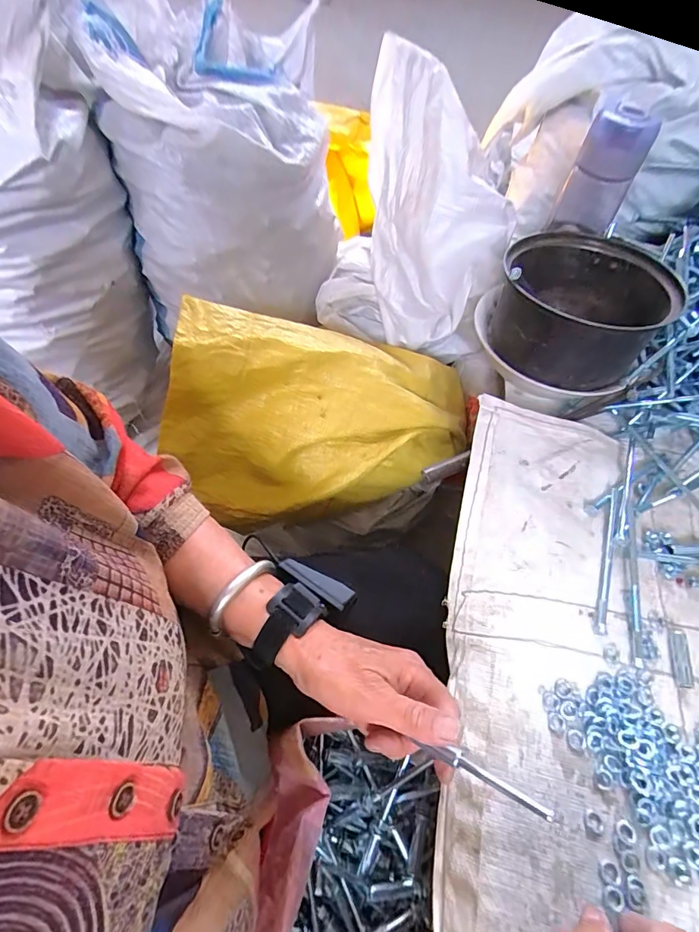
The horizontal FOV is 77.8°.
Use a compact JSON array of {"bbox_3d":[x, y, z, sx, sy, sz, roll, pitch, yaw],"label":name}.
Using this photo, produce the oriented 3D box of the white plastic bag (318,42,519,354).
[{"bbox_3d":[0.085,-0.286,0.533,0.215,0.295,0.158,13,57,7],"label":"white plastic bag"}]

